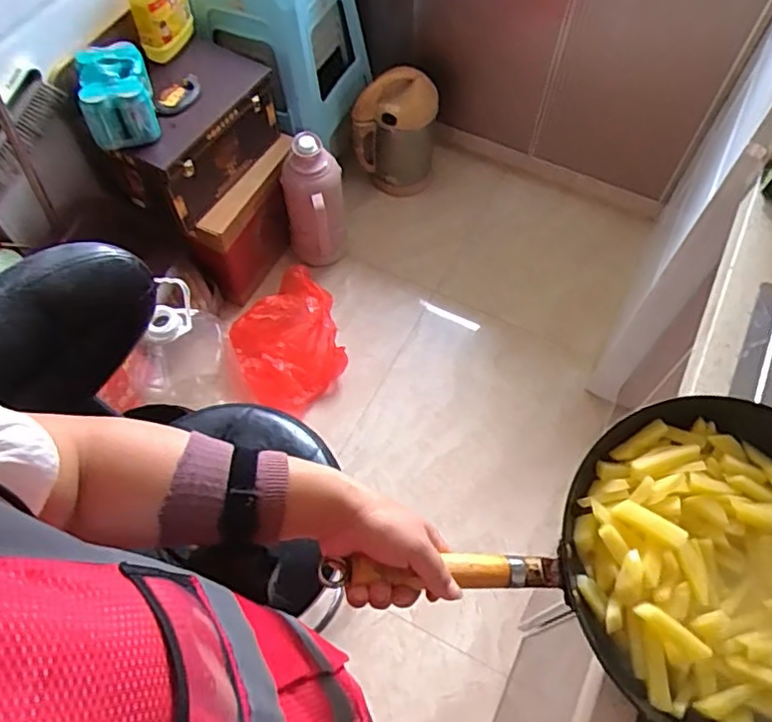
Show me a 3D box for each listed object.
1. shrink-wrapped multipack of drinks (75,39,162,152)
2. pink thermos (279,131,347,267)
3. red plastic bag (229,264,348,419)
[{"bbox_3d":[-0.544,-0.536,1.291,0.133,0.121,0.167,-12,62,-7],"label":"shrink-wrapped multipack of drinks"},{"bbox_3d":[-0.181,-0.387,1.619,0.145,0.336,0.123,-6,62,-3],"label":"pink thermos"},{"bbox_3d":[-0.230,-0.039,1.558,0.253,0.144,0.288,39,68,19],"label":"red plastic bag"}]

